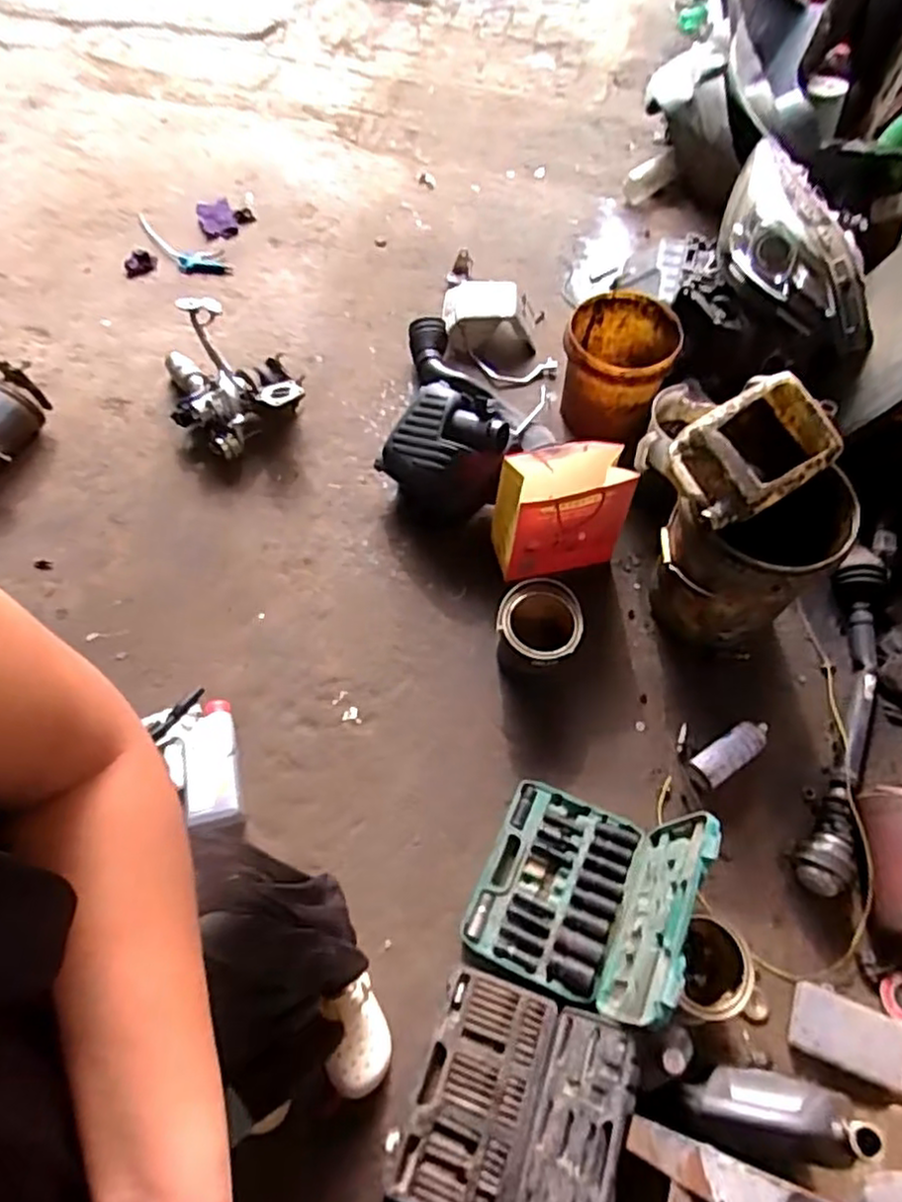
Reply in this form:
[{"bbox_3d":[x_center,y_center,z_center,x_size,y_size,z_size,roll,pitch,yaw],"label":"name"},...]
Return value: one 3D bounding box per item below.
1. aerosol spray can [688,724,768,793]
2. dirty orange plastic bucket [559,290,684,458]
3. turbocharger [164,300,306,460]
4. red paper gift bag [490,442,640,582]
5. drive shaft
[{"bbox_3d":[0.566,0.302,1.428,0.190,0.057,0.071,-32,66,-16],"label":"aerosol spray can"},{"bbox_3d":[0.397,-0.562,1.767,0.263,0.270,0.288,0,62,0],"label":"dirty orange plastic bucket"},{"bbox_3d":[-0.571,-0.569,1.770,0.299,0.226,0.362,-26,65,-14],"label":"turbocharger"},{"bbox_3d":[0.230,-0.199,1.537,0.273,0.302,0.161,-14,63,-8],"label":"red paper gift bag"},{"bbox_3d":[0.826,0.175,1.470,0.121,0.106,0.854,19,63,10],"label":"drive shaft"}]

